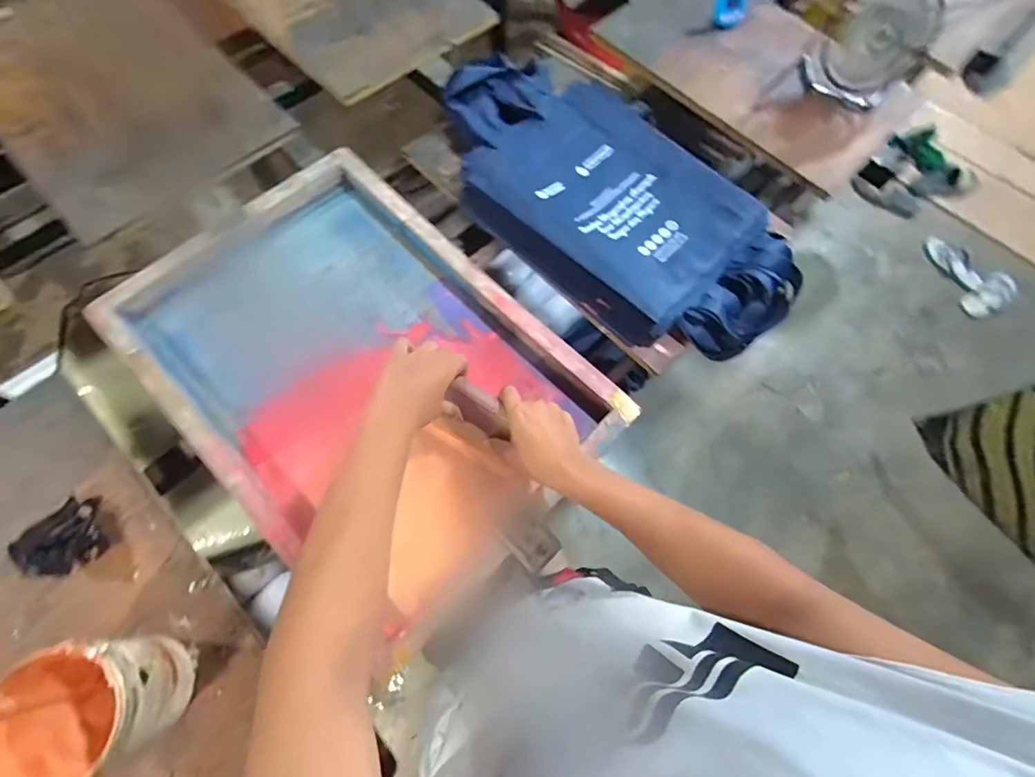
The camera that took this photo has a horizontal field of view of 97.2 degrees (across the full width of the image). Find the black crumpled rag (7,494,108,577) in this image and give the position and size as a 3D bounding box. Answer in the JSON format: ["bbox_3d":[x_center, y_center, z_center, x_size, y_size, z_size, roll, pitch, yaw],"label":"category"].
[{"bbox_3d":[-0.539,0.176,0.541,0.080,0.056,0.081,39,71,11],"label":"black crumpled rag"}]

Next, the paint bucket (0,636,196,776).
[{"bbox_3d":[-0.420,0.322,0.456,0.120,0.126,0.117,2,68,-4],"label":"paint bucket"}]

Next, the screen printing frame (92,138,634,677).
[{"bbox_3d":[-0.220,-0.040,0.646,0.623,0.064,0.434,44,77,11],"label":"screen printing frame"}]

